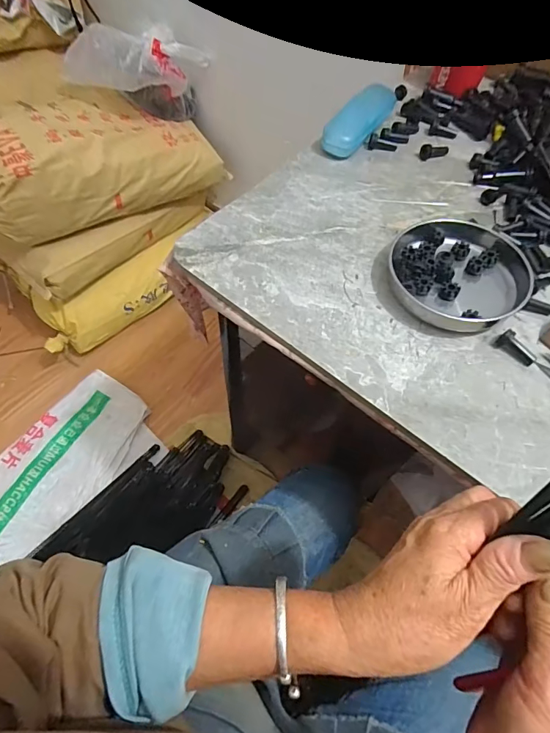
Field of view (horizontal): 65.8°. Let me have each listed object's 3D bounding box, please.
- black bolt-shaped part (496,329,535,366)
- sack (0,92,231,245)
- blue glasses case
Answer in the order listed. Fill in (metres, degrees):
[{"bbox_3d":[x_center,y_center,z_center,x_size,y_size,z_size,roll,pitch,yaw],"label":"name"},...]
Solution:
[{"bbox_3d":[0.231,-0.018,0.405,0.012,0.017,0.037,-38,69,-21],"label":"black bolt-shaped part"},{"bbox_3d":[-0.469,-0.488,1.029,0.686,0.232,0.259,-23,58,-33],"label":"sack"},{"bbox_3d":[0.119,-0.334,0.575,0.047,0.043,0.156,33,63,15],"label":"blue glasses case"}]

